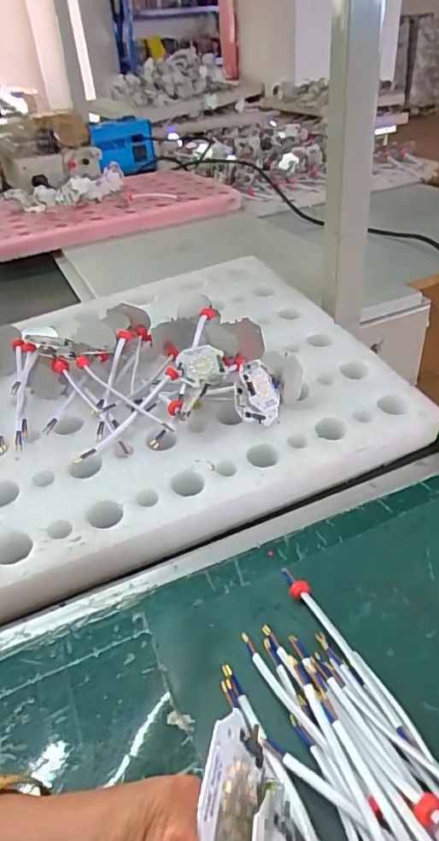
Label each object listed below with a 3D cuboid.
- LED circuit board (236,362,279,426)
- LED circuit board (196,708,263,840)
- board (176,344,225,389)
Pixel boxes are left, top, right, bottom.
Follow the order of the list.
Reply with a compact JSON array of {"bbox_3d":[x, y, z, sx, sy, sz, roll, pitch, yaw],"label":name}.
[{"bbox_3d":[0.036,-0.025,0.475,0.012,0.049,0.055,-13,59,53],"label":"LED circuit board"},{"bbox_3d":[0.004,0.123,0.172,0.005,0.040,0.044,-14,31,24],"label":"LED circuit board"},{"bbox_3d":[-0.018,-0.053,0.509,0.045,0.007,0.043,-11,64,-4],"label":"board"}]

